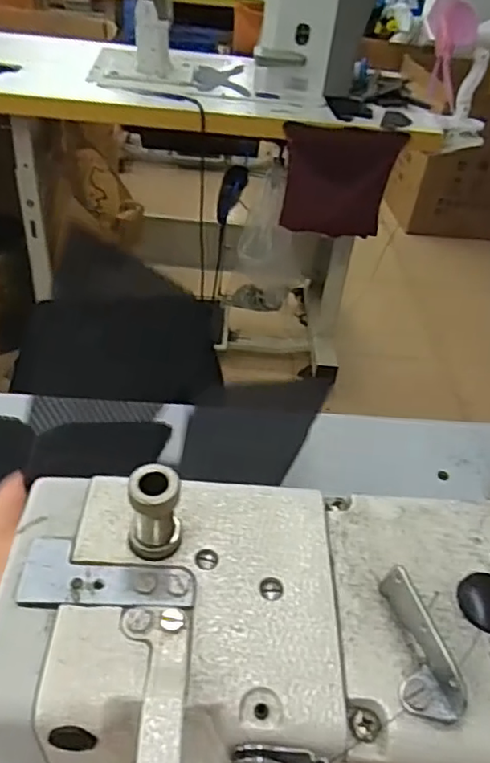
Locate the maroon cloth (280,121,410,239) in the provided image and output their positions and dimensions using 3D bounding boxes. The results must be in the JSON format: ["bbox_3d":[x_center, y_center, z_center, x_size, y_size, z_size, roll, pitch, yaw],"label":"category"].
[{"bbox_3d":[0.205,-0.441,1.339,0.235,0.246,0.033,8,40,3],"label":"maroon cloth"}]

